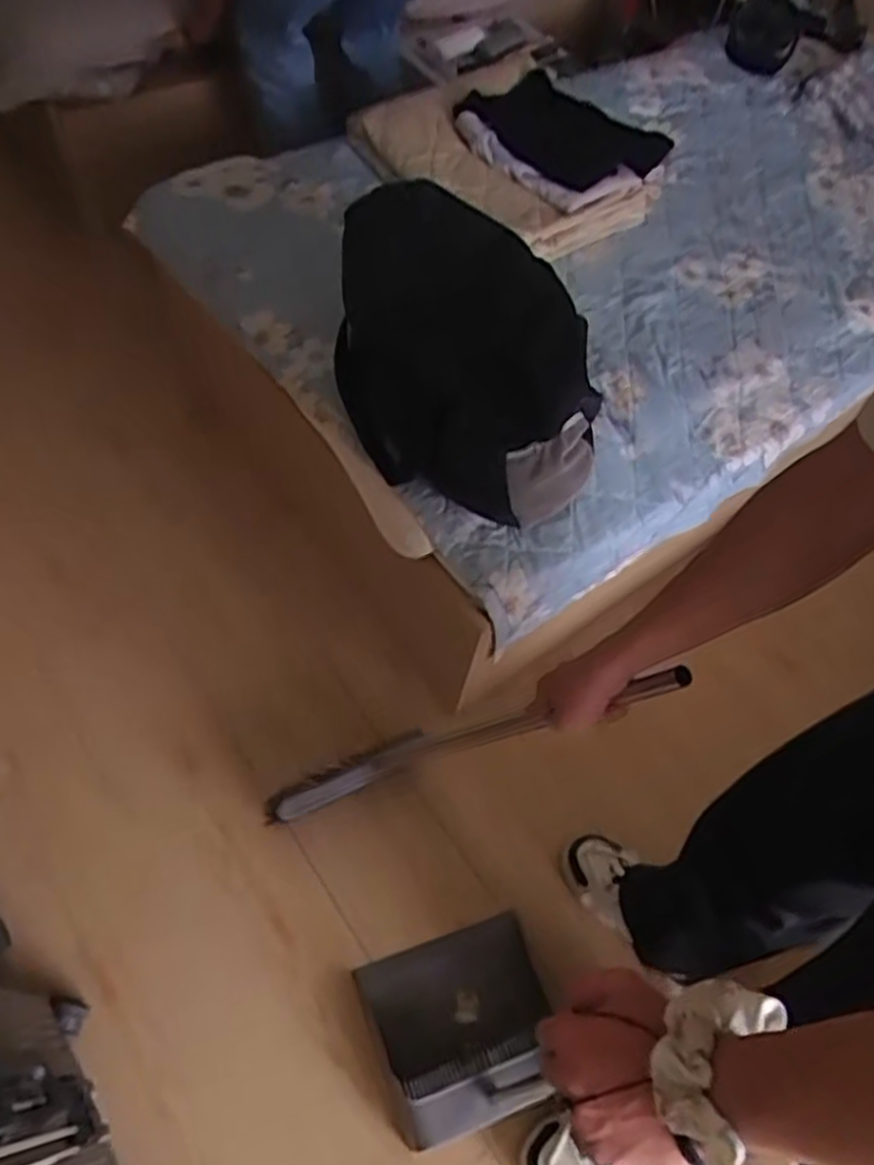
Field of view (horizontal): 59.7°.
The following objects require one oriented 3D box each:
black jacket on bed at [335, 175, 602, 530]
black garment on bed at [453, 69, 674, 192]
[{"bbox_3d":[0.047,-0.307,1.026,0.350,0.296,0.297,8,58,-2],"label":"black jacket on bed"},{"bbox_3d":[0.221,-0.814,1.349,0.370,0.107,0.219,21,58,6],"label":"black garment on bed"}]

